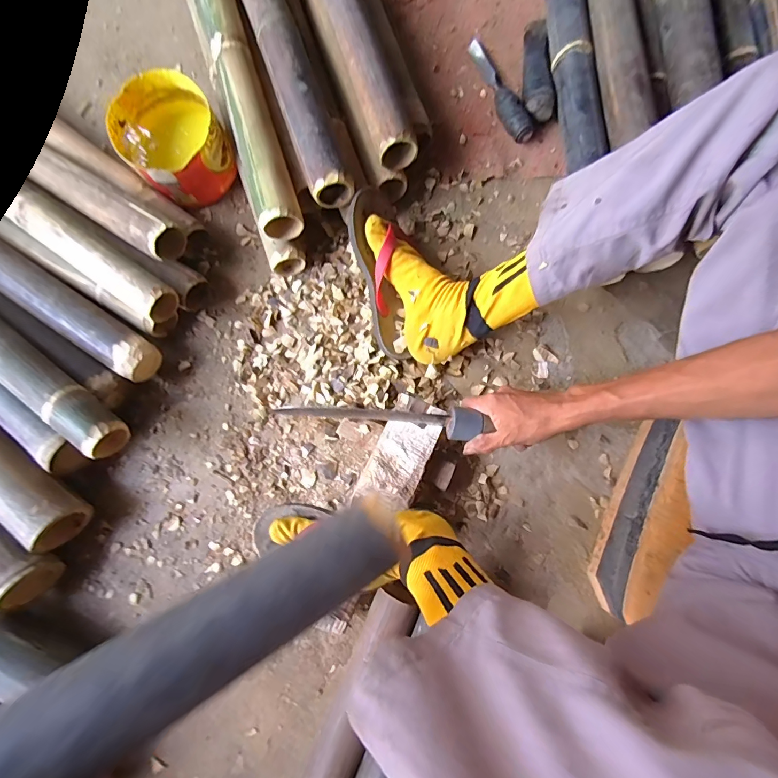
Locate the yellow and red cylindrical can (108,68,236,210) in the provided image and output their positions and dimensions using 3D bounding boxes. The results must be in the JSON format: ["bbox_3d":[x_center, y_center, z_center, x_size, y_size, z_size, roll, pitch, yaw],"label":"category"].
[{"bbox_3d":[-0.319,-0.369,0.628,0.144,0.097,0.152,-41,81,-6],"label":"yellow and red cylindrical can"}]

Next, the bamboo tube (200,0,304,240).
[{"bbox_3d":[-0.233,-0.505,0.603,0.054,0.053,0.622,-17,80,-2],"label":"bamboo tube"}]

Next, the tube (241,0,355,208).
[{"bbox_3d":[-0.175,-0.557,0.613,0.073,0.059,0.641,-20,80,-2],"label":"tube"}]

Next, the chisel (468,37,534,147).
[{"bbox_3d":[0.170,-0.469,0.650,0.031,0.031,0.196,-22,80,-3],"label":"chisel"}]

